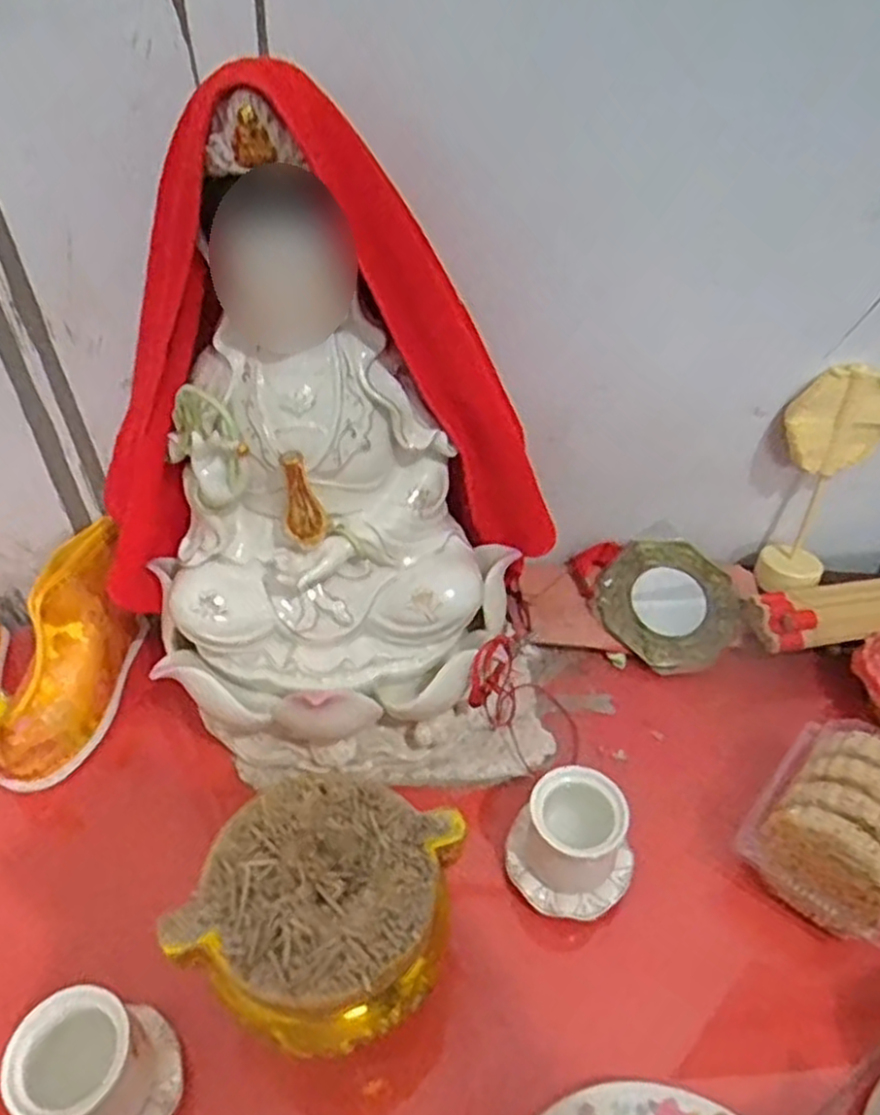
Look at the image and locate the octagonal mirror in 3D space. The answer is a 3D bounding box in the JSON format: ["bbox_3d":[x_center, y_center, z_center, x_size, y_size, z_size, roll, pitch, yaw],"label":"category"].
[{"bbox_3d":[0.209,0.040,0.709,0.122,0.013,0.115,40,75,11],"label":"octagonal mirror"}]

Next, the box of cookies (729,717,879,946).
[{"bbox_3d":[0.279,0.188,0.540,0.104,0.085,0.126,30,51,29],"label":"box of cookies"}]

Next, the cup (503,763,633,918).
[{"bbox_3d":[0.090,0.195,0.531,0.083,0.076,0.069,1,43,2],"label":"cup"}]

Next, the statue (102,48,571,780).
[{"bbox_3d":[-0.077,-0.035,0.516,0.317,0.426,0.167,-5,43,-4],"label":"statue"}]

